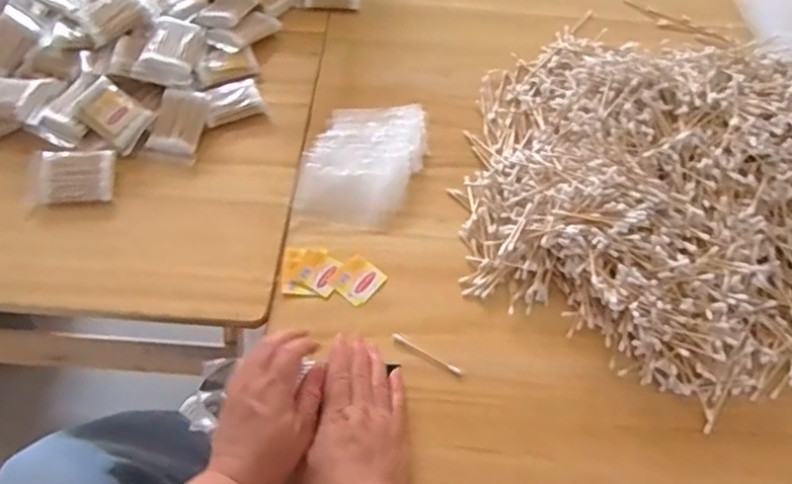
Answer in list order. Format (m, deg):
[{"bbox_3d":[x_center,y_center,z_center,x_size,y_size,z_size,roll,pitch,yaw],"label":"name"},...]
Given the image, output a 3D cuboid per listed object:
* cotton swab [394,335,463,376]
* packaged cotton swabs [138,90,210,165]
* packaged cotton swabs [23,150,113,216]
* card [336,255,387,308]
[{"bbox_3d":[0.030,0.107,0.601,0.075,0.006,0.007,27,67,14],"label":"cotton swab"},{"bbox_3d":[-0.250,-0.138,0.718,0.061,0.013,0.078,13,64,8],"label":"packaged cotton swabs"},{"bbox_3d":[-0.354,-0.070,0.683,0.091,0.014,0.060,-6,80,0],"label":"packaged cotton swabs"},{"bbox_3d":[-0.039,0.038,0.637,0.042,0.004,0.044,37,68,15],"label":"card"}]

